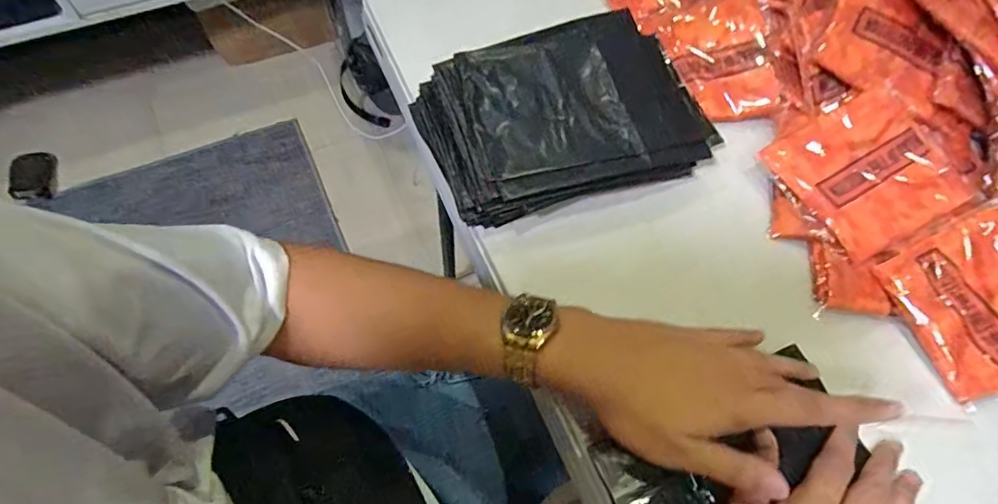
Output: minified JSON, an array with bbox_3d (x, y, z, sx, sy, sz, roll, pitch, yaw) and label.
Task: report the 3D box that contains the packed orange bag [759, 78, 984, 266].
[{"bbox_3d":[0.320,-0.067,0.470,0.132,0.012,0.126,-29,74,-1],"label":"packed orange bag"}]

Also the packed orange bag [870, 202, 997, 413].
[{"bbox_3d":[0.384,0.037,0.425,0.122,0.018,0.125,-29,65,9],"label":"packed orange bag"}]

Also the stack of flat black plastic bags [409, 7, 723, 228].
[{"bbox_3d":[0.058,-0.118,0.479,0.233,0.049,0.162,-21,66,-12],"label":"stack of flat black plastic bags"}]

